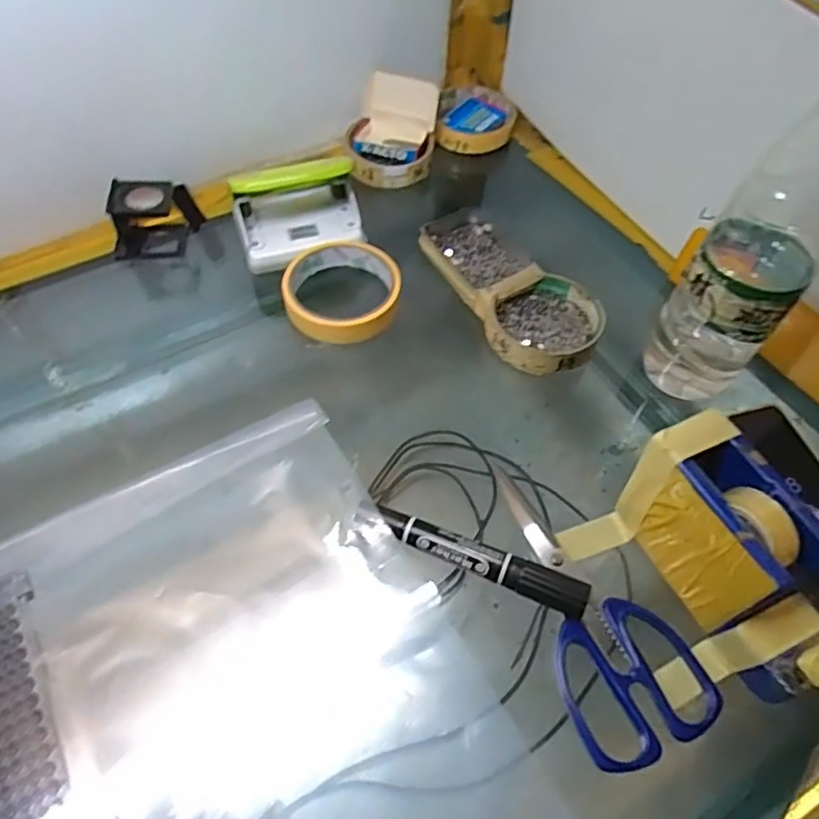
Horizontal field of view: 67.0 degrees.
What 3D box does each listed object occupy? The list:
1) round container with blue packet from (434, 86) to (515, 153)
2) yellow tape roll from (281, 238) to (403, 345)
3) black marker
[{"bbox_3d":[0.066,-0.288,0.613,0.074,0.019,0.090,5,54,2],"label":"round container with blue packet"},{"bbox_3d":[-0.048,-0.093,0.482,0.086,0.029,0.098,16,55,10],"label":"yellow tape roll"},{"bbox_3d":[0.035,0.085,0.359,0.138,0.013,0.019,19,55,12],"label":"black marker"}]

